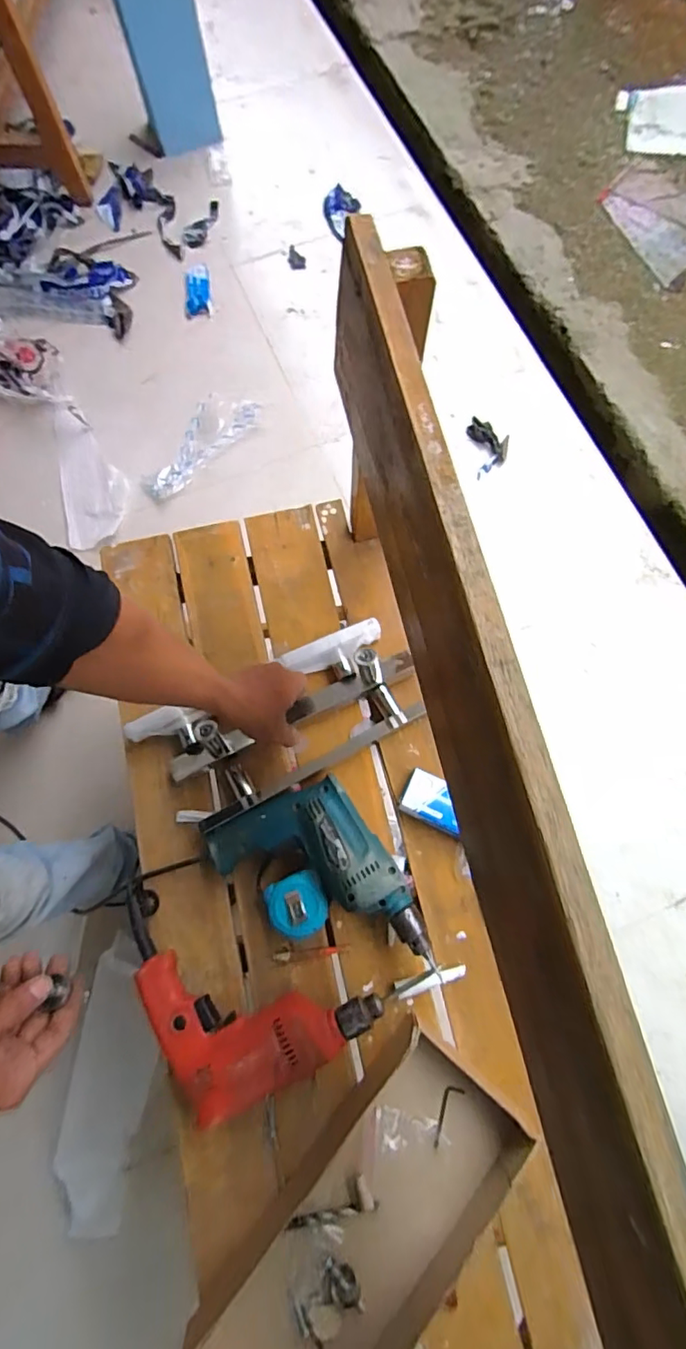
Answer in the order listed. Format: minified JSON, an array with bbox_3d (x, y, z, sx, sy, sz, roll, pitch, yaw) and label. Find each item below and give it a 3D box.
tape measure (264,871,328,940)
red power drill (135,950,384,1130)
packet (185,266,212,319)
[{"bbox_3d":[-0.051,0.264,0.617,0.066,0.035,0.066,-20,76,-3],"label":"tape measure"},{"bbox_3d":[-0.101,0.385,0.567,0.251,0.056,0.124,9,76,4],"label":"red power drill"},{"bbox_3d":[-0.371,-0.979,1.382,0.066,0.020,0.147,-2,74,-2],"label":"packet"}]

